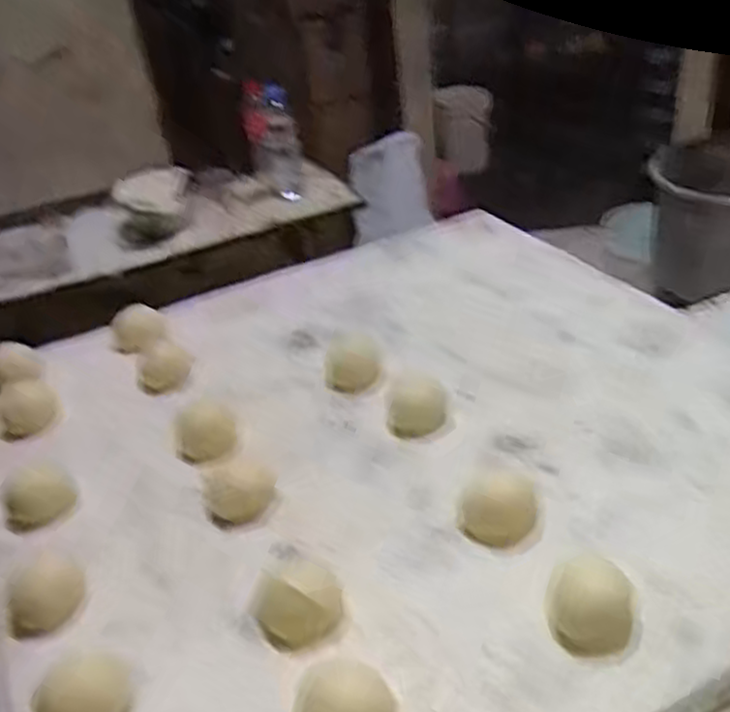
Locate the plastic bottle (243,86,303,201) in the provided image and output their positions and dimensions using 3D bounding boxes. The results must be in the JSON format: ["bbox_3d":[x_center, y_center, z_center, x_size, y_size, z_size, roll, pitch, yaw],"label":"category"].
[{"bbox_3d":[-0.210,-0.494,1.831,0.108,0.215,0.123,-10,33,-5],"label":"plastic bottle"}]

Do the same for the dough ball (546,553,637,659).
[{"bbox_3d":[0.122,0.136,0.422,0.044,0.029,0.045,-5,33,3],"label":"dough ball"}]

